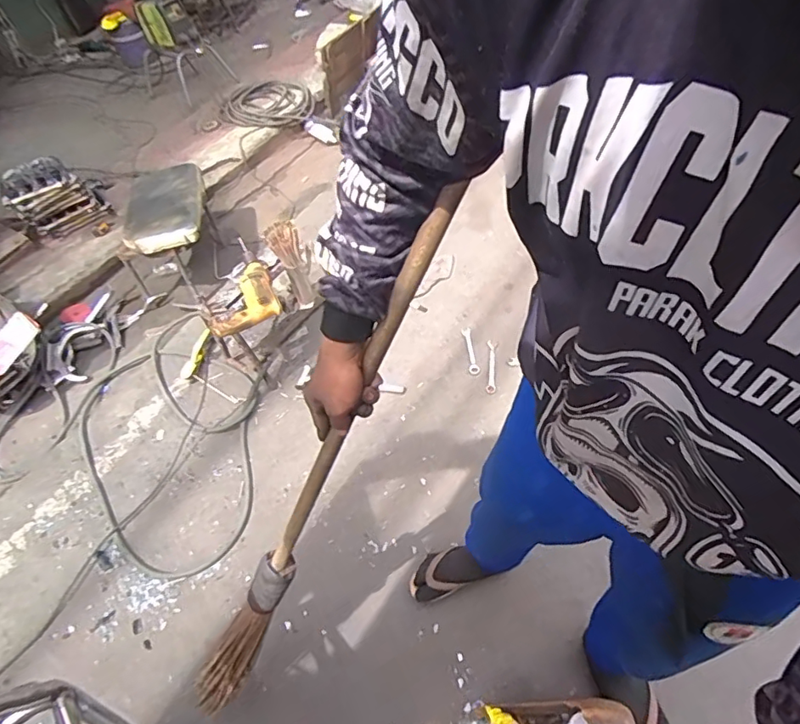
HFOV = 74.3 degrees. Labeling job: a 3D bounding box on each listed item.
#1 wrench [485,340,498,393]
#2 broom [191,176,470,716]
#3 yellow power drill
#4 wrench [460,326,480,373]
[{"bbox_3d":[0.272,0.011,1.574,0.028,0.010,0.195,5,50,6],"label":"wrench"},{"bbox_3d":[-0.141,0.224,0.695,0.062,0.969,0.055,2,41,-34],"label":"broom"},{"bbox_3d":[-0.460,-0.201,1.484,0.191,0.097,0.252,-21,52,-15],"label":"yellow power drill"},{"bbox_3d":[0.215,-0.040,1.626,0.031,0.006,0.189,-5,50,-2],"label":"wrench"}]

